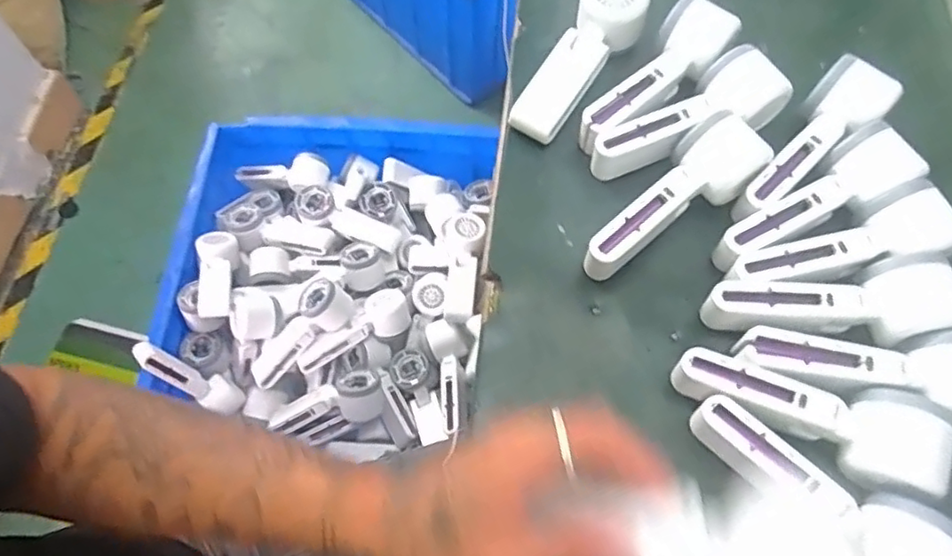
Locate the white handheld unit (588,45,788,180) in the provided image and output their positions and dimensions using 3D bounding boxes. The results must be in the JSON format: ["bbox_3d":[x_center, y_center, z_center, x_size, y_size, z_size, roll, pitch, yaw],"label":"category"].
[{"bbox_3d":[0.165,-0.129,0.492,0.160,0.050,0.055,-21,68,-10],"label":"white handheld unit"}]

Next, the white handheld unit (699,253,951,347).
[{"bbox_3d":[0.246,0.024,0.432,0.162,0.051,0.053,-5,66,-3],"label":"white handheld unit"}]

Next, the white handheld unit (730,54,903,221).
[{"bbox_3d":[0.258,-0.102,0.477,0.055,0.045,0.166,41,72,16],"label":"white handheld unit"}]

